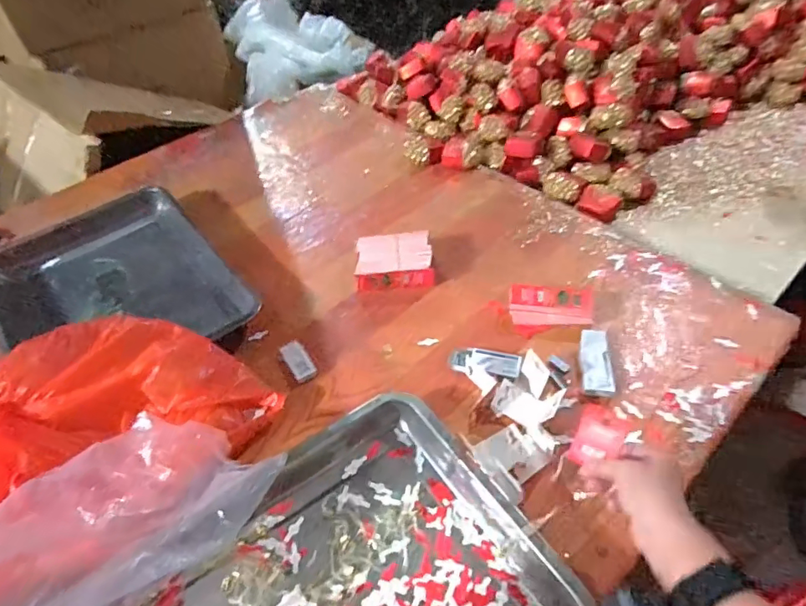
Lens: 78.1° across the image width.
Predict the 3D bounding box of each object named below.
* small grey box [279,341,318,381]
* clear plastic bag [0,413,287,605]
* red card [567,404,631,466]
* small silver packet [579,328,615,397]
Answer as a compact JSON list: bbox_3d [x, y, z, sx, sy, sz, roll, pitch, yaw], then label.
[{"bbox_3d":[-0.155,0.084,0.730,0.035,0.010,0.069,-29,53,-22],"label":"small grey box"},{"bbox_3d":[-0.295,0.225,0.481,0.159,0.208,0.321,30,55,27],"label":"clear plastic bag"},{"bbox_3d":[0.207,0.141,0.523,0.047,0.010,0.064,15,69,32],"label":"red card"},{"bbox_3d":[0.271,0.084,0.693,0.042,0.022,0.097,6,48,8],"label":"small silver packet"}]

